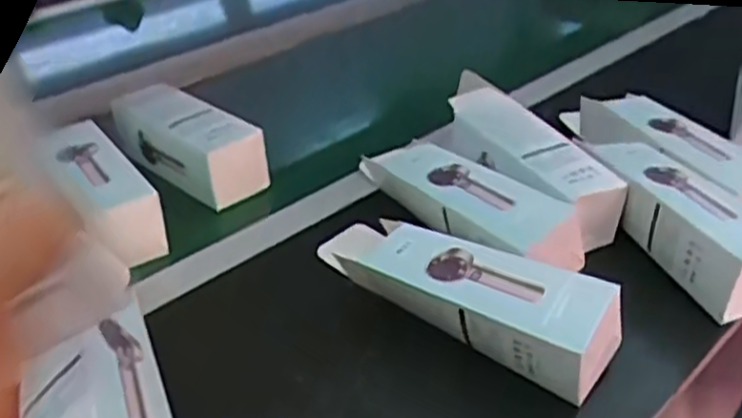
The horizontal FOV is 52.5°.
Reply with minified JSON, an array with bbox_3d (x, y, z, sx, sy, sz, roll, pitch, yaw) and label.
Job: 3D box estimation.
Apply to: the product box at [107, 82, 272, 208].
[{"bbox_3d":[-0.173,-0.066,0.707,0.064,0.060,0.165,-27,41,-34],"label":"product box"}]

